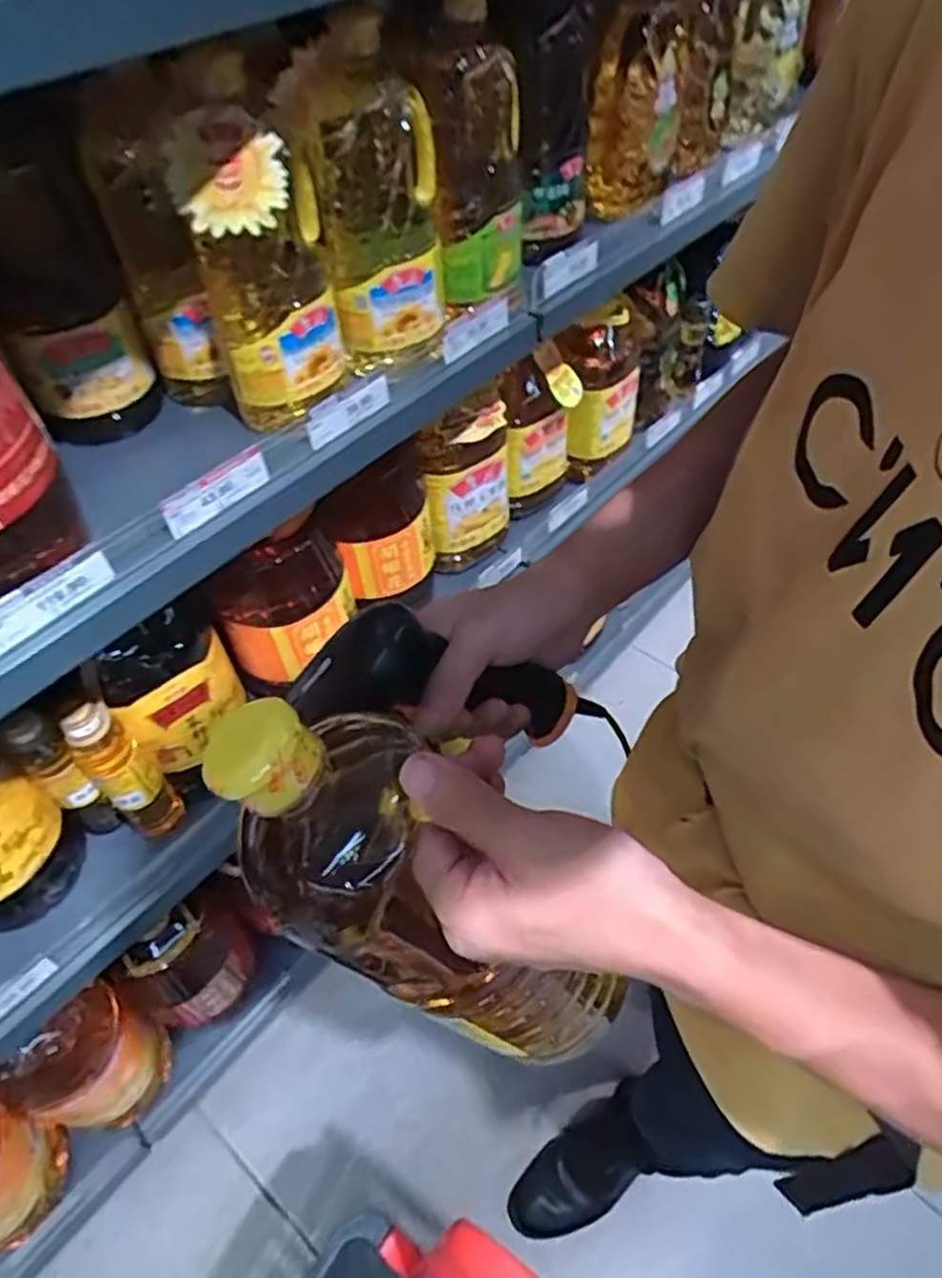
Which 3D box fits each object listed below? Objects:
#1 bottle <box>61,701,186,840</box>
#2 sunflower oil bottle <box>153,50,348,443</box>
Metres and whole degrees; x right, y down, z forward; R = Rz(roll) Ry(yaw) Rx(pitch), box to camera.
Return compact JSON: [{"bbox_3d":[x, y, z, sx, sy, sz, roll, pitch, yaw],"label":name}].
[{"bbox_3d":[-0.358,0.141,0.781,0.052,0.230,0.055,-1,51,1],"label":"bottle"},{"bbox_3d":[-0.174,-0.320,0.627,0.105,0.267,0.098,-14,52,-9],"label":"sunflower oil bottle"}]

